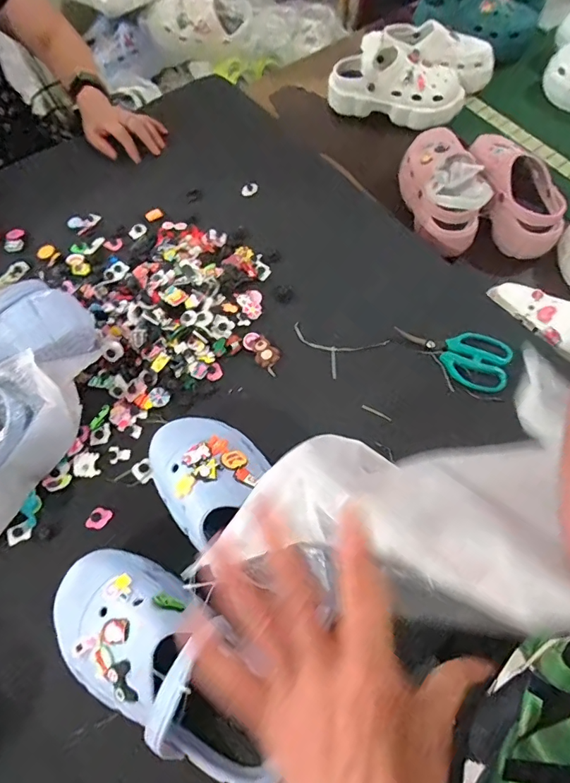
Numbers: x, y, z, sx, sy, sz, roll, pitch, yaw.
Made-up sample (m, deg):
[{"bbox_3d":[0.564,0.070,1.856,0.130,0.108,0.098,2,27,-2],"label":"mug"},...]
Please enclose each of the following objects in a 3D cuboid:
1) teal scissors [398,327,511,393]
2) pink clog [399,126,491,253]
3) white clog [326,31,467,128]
[{"bbox_3d":[0.226,-0.056,0.616,0.147,0.011,0.076,30,84,14],"label":"teal scissors"},{"bbox_3d":[0.273,-0.357,0.815,0.116,0.094,0.242,-11,64,-4],"label":"pink clog"},{"bbox_3d":[0.233,-0.630,0.948,0.256,0.095,0.142,27,68,14],"label":"white clog"}]

